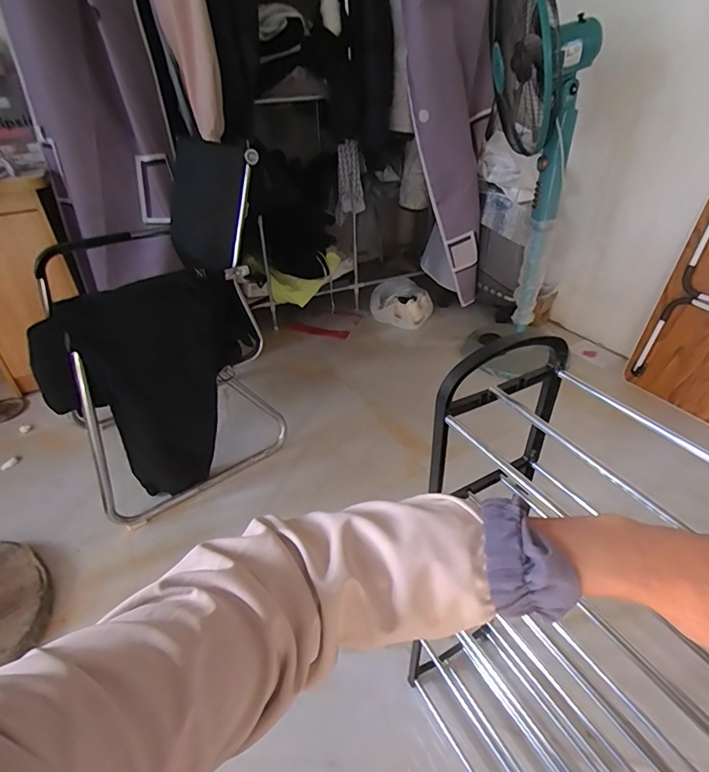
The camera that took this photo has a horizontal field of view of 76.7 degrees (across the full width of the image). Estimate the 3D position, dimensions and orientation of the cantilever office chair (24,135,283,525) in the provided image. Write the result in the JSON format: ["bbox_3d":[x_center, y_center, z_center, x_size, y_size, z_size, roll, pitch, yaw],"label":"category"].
[{"bbox_3d":[-0.572,-0.165,1.278,0.588,0.800,0.559,-25,41,-28],"label":"cantilever office chair"}]

